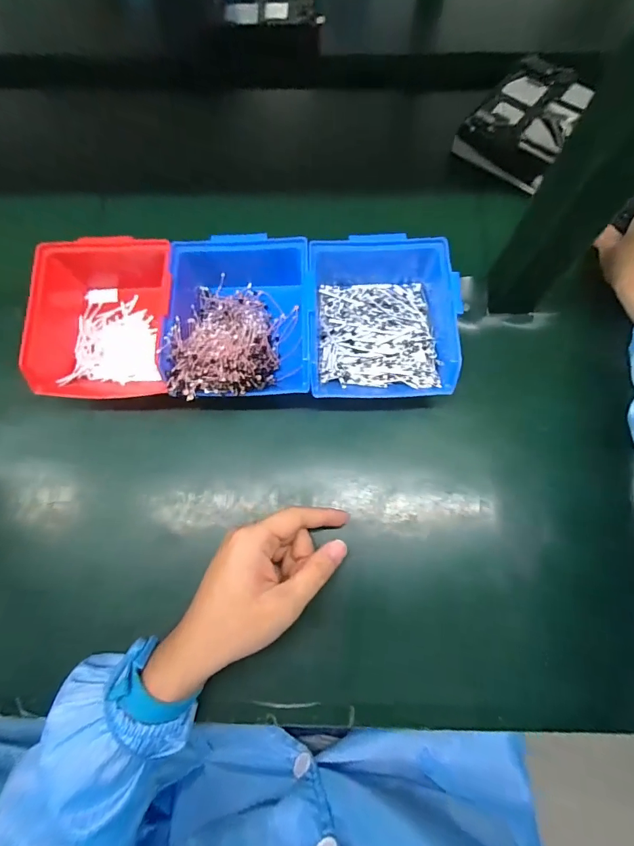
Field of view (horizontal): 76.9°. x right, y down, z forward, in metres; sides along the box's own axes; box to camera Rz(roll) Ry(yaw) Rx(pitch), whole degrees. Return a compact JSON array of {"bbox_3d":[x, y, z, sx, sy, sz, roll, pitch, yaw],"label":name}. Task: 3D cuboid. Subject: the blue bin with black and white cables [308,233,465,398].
[{"bbox_3d":[0.056,-0.103,0.367,0.124,0.069,0.161,2,73,2],"label":"blue bin with black and white cables"}]

